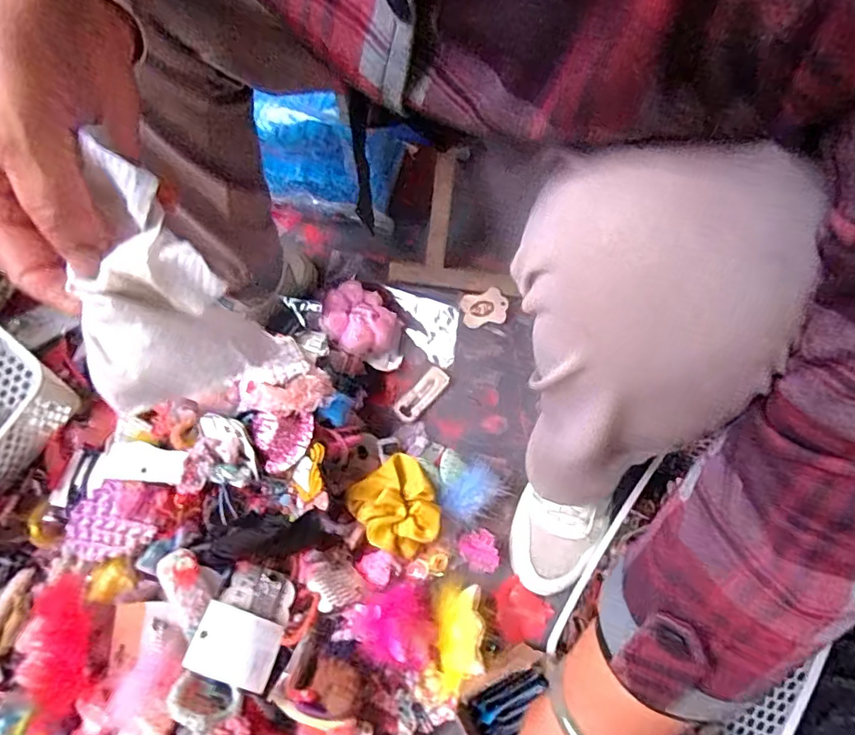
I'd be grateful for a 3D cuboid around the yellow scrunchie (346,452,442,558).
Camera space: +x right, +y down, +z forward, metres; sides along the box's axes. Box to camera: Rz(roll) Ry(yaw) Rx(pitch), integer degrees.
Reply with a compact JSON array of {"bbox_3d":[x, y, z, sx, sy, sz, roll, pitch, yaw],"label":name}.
[{"bbox_3d":[-0.031,0.146,0.565,0.080,0.043,0.091,-33,72,-12],"label":"yellow scrunchie"}]

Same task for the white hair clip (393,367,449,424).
[{"bbox_3d":[-0.007,0.032,0.646,0.030,0.008,0.075,39,73,14],"label":"white hair clip"}]

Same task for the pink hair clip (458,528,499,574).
[{"bbox_3d":[0.054,0.193,0.570,0.035,0.015,0.042,-23,70,-9],"label":"pink hair clip"}]

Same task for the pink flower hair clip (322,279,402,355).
[{"bbox_3d":[-0.089,-0.055,0.656,0.094,0.038,0.094,9,56,-14],"label":"pink flower hair clip"}]

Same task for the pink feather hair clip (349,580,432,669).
[{"bbox_3d":[-0.026,0.247,0.515,0.070,0.052,0.077,-34,72,-12],"label":"pink feather hair clip"}]

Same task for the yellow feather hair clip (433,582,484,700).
[{"bbox_3d":[0.027,0.260,0.523,0.049,0.039,0.099,1,68,0],"label":"yellow feather hair clip"}]

